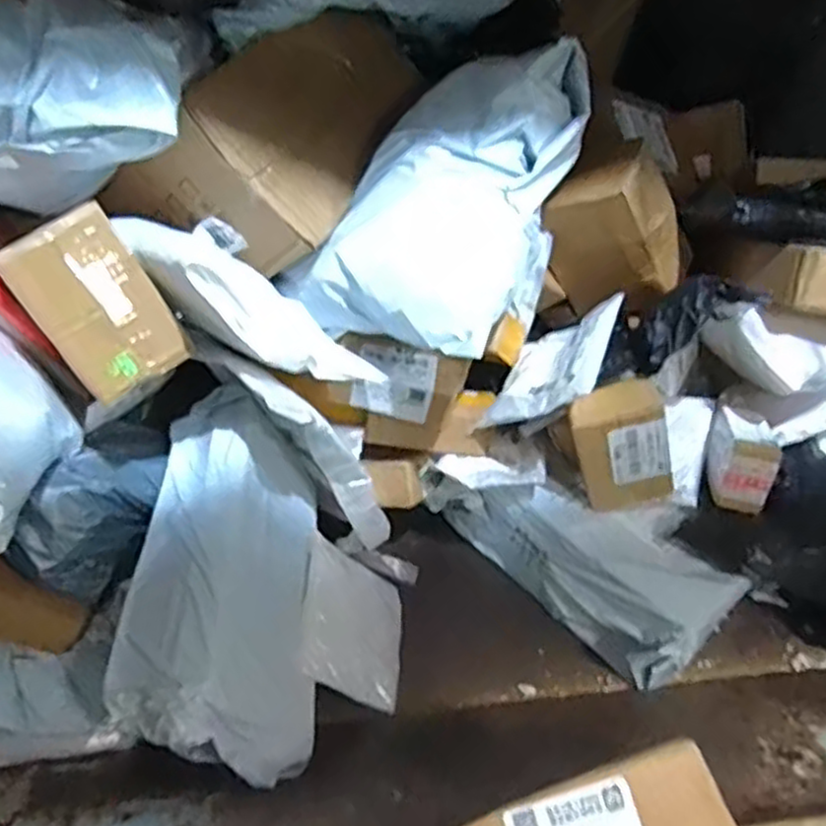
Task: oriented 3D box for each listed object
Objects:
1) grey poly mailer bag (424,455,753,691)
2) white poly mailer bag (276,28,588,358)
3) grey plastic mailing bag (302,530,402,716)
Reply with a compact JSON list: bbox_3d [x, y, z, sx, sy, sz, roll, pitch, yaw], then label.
[{"bbox_3d":[0.162,0.135,0.766,0.300,0.143,0.132,30,46,27],"label":"grey poly mailer bag"},{"bbox_3d":[0.032,-0.200,0.686,0.196,0.125,0.300,25,83,11],"label":"white poly mailer bag"},{"bbox_3d":[-0.057,0.197,0.707,0.124,0.008,0.141,39,34,-31],"label":"grey plastic mailing bag"}]

